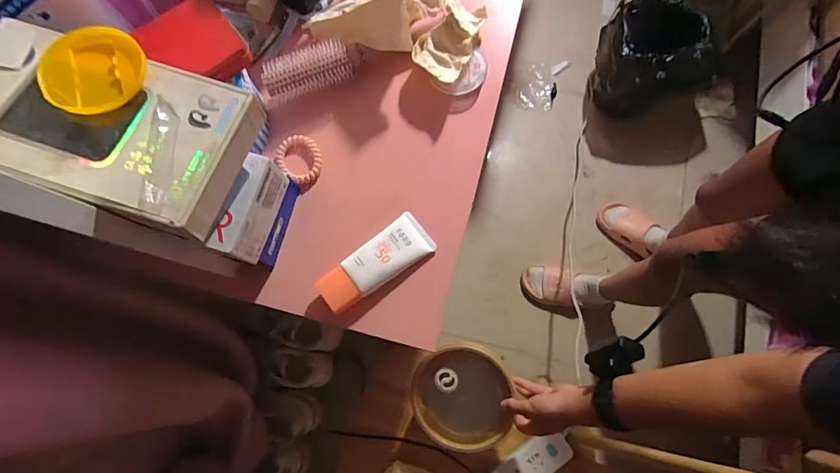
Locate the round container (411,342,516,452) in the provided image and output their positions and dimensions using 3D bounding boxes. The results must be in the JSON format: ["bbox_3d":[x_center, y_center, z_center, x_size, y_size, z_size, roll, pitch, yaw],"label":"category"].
[{"bbox_3d":[0.058,0.243,0.650,0.161,0.028,0.148,2,94,25],"label":"round container"}]

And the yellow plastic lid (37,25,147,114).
[{"bbox_3d":[-0.221,-0.114,0.290,0.060,0.015,0.064,0,77,1],"label":"yellow plastic lid"}]

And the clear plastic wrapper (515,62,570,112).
[{"bbox_3d":[0.367,-0.467,1.317,0.116,0.023,0.188,23,78,6],"label":"clear plastic wrapper"}]

